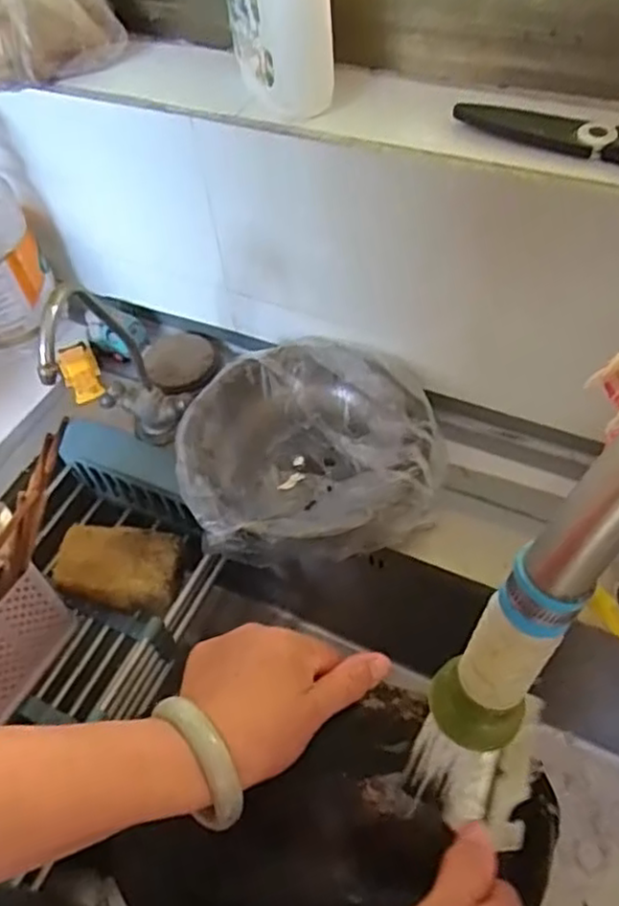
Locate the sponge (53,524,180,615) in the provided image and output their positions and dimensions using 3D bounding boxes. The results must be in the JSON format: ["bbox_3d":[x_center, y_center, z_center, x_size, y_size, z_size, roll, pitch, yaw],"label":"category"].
[{"bbox_3d":[-0.171,0.102,0.618,0.107,0.034,0.065,5,54,9],"label":"sponge"}]

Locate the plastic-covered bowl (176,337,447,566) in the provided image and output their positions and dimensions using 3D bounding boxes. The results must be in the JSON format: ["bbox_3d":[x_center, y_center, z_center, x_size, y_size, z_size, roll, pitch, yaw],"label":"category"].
[{"bbox_3d":[-0.003,-0.005,0.589,0.198,0.063,0.198,-3,53,3],"label":"plastic-covered bowl"}]

